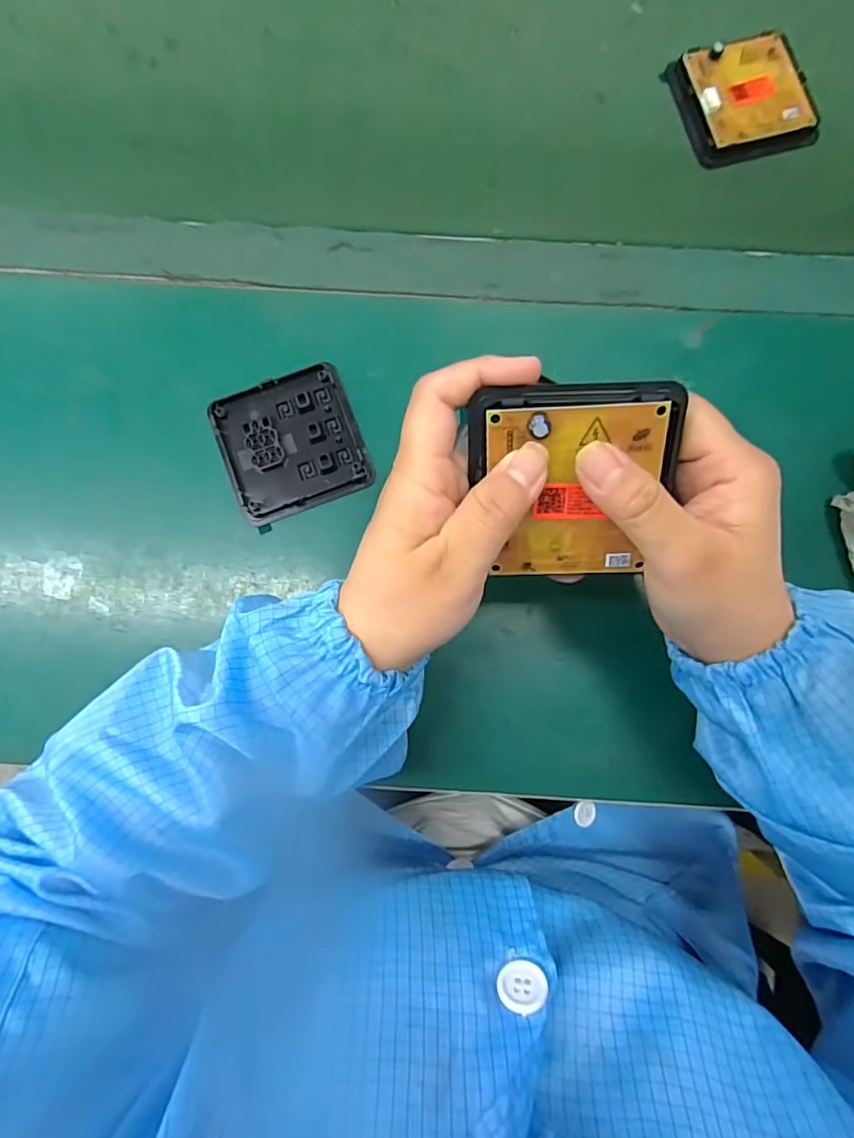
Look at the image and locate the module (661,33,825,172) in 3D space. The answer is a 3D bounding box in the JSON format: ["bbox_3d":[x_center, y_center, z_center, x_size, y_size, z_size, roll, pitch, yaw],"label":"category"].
[{"bbox_3d":[0.208,-0.310,0.356,0.083,0.010,0.082,-18,83,-3],"label":"module"}]

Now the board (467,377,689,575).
[{"bbox_3d":[0.059,-0.033,0.220,0.080,0.014,0.078,-2,119,5],"label":"board"}]

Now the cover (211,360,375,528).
[{"bbox_3d":[-0.081,-0.075,0.328,0.082,0.007,0.080,-20,83,-3],"label":"cover"}]

